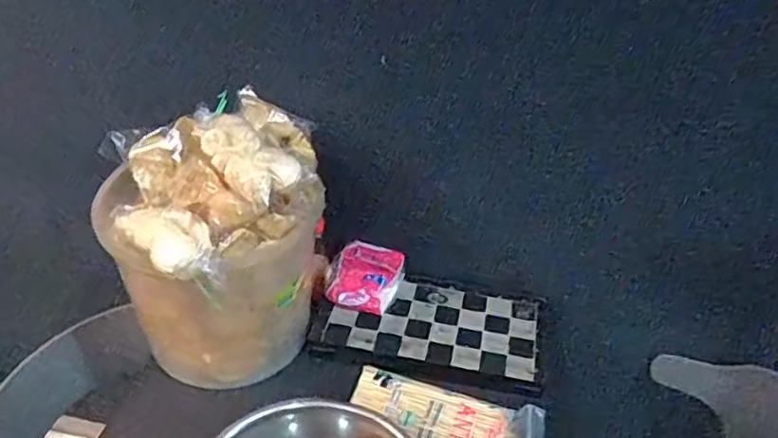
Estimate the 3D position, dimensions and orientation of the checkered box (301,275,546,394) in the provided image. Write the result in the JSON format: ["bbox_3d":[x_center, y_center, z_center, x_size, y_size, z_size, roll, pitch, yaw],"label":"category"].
[{"bbox_3d":[0.062,0.161,0.995,0.339,0.027,0.175,10,39,9],"label":"checkered box"}]

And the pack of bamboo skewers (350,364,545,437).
[{"bbox_3d":[0.072,0.280,0.852,0.264,0.017,0.141,15,40,16],"label":"pack of bamboo skewers"}]

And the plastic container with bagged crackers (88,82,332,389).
[{"bbox_3d":[-0.217,0.037,0.879,0.225,0.333,0.279,29,45,30],"label":"plastic container with bagged crackers"}]

